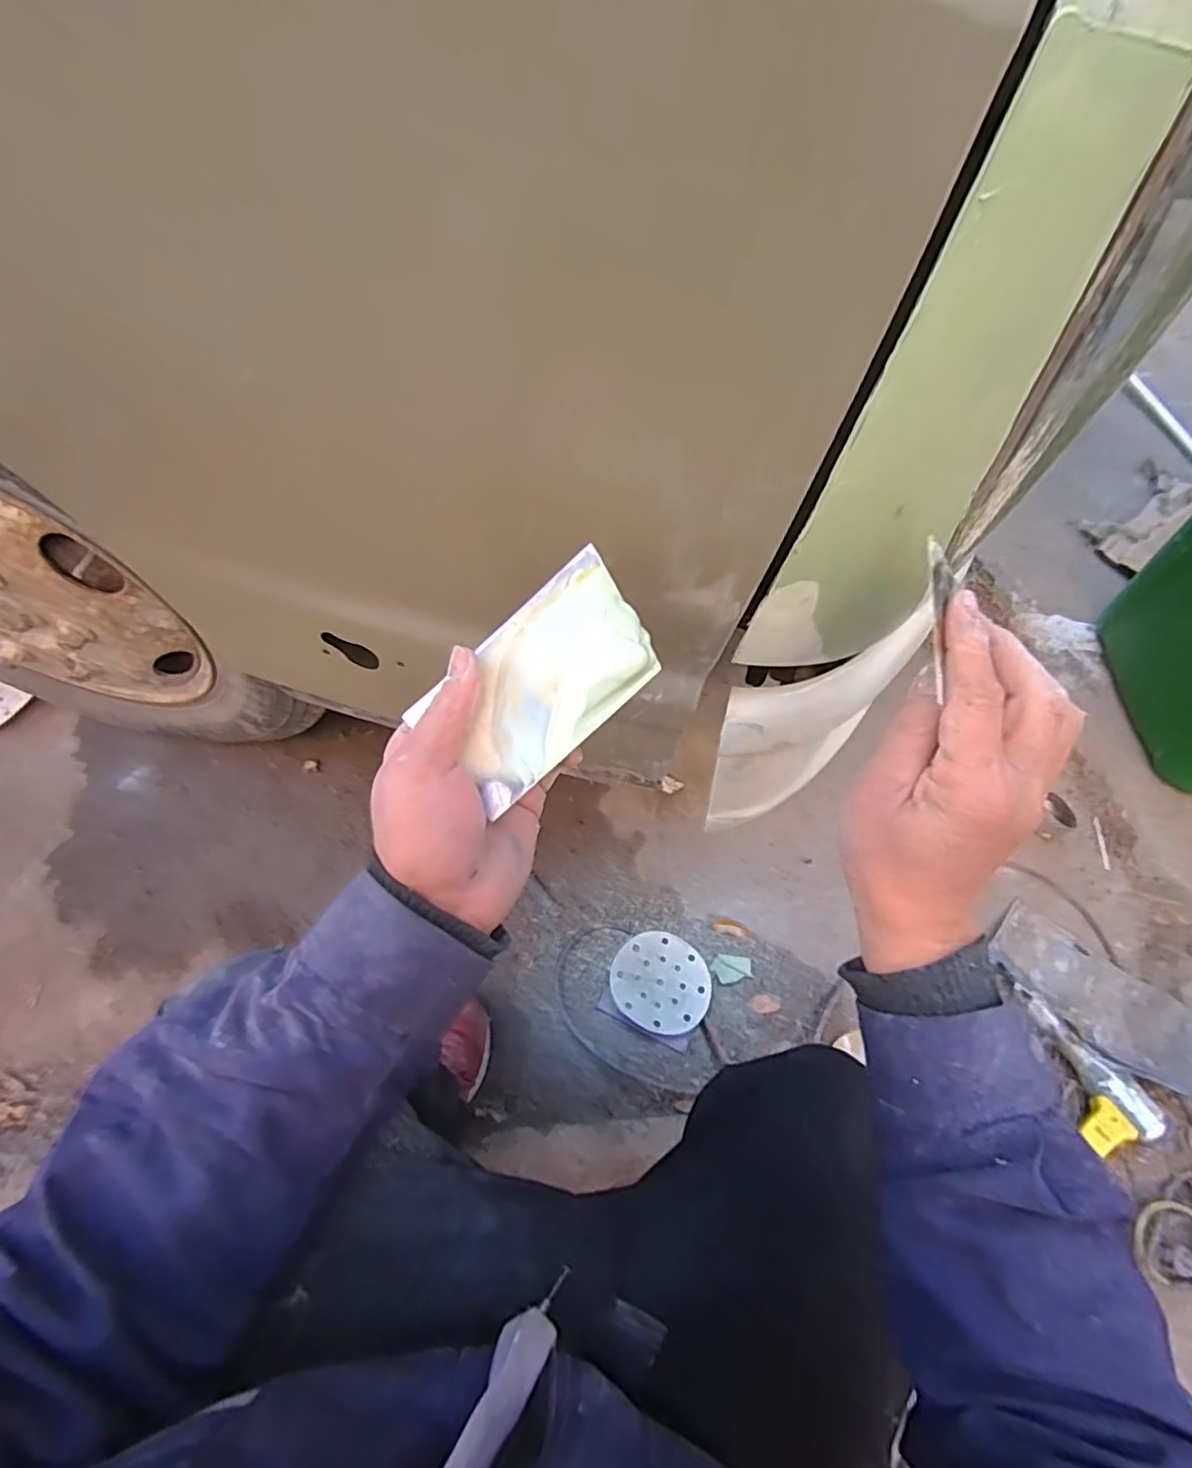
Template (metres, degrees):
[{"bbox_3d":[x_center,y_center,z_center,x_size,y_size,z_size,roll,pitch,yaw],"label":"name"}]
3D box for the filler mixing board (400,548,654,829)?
[{"bbox_3d":[-0.027,-0.028,0.321,0.118,0.012,0.072,-43,77,6],"label":"filler mixing board"}]

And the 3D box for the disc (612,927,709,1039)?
[{"bbox_3d":[0.094,0.357,0.906,0.140,0.010,0.131,0,60,0],"label":"disc"}]

